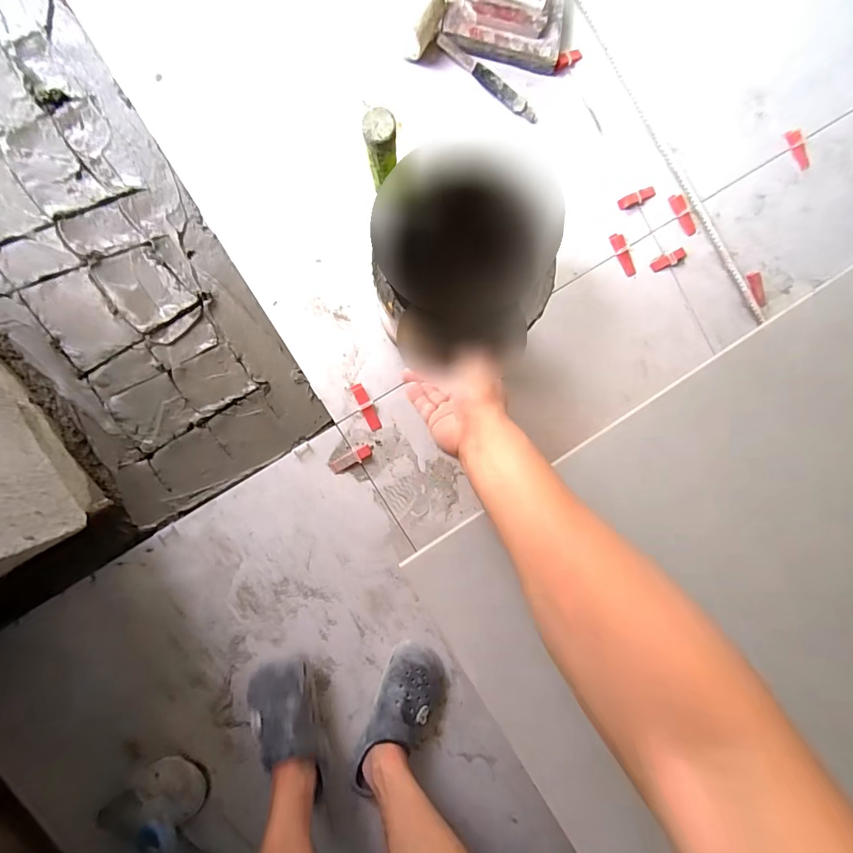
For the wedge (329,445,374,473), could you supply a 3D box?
[{"bbox_3d":[-0.136,0.060,0.757,0.078,0.012,0.022,-27,94,-8],"label":"wedge"}]

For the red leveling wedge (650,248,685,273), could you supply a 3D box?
[{"bbox_3d":[0.498,-0.341,0.859,0.075,0.013,0.024,-24,94,-8],"label":"red leveling wedge"}]

